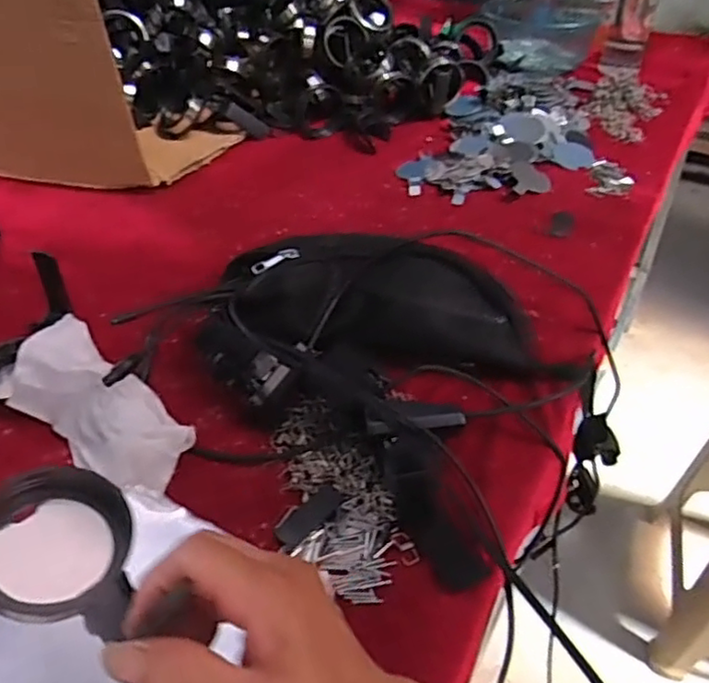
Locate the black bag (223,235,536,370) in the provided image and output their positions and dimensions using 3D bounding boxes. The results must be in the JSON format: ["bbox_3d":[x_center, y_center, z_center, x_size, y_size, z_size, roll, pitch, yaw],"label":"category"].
[{"bbox_3d":[0.022,-0.031,0.566,0.263,0.085,0.077,2,42,2],"label":"black bag"}]

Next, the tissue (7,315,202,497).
[{"bbox_3d":[-0.192,0.050,0.493,0.153,0.062,0.076,28,48,28],"label":"tissue"}]

